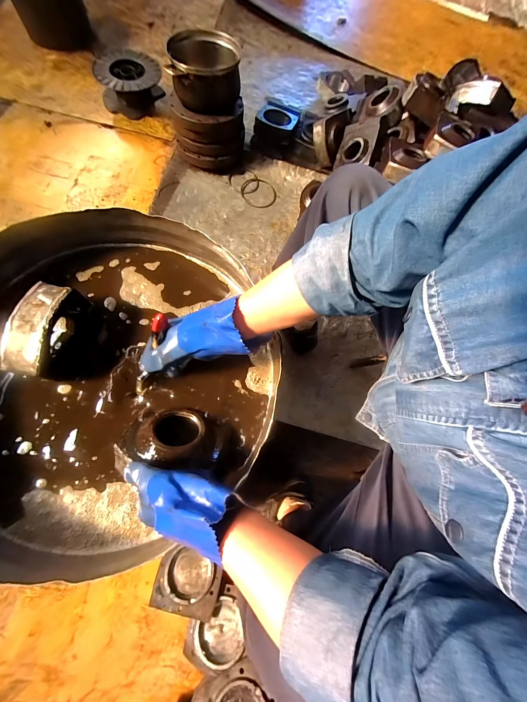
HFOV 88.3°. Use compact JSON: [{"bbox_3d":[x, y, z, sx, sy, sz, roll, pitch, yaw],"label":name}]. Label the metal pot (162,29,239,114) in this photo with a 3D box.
[{"bbox_3d":[-0.176,-0.830,0.810,0.208,0.103,0.191,5,71,-7],"label":"metal pot"}]

